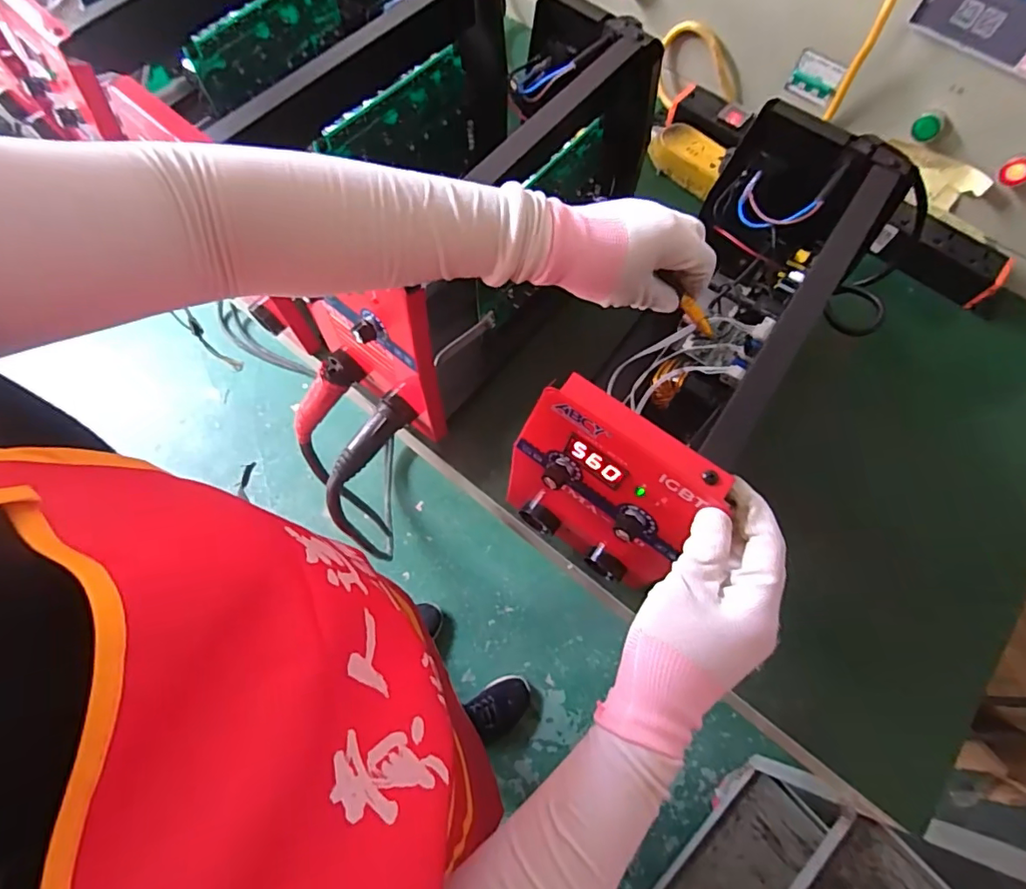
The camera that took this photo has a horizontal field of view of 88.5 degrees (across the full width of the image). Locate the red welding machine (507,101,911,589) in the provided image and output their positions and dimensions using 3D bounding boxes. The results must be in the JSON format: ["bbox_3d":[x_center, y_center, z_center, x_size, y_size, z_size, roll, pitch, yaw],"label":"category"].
[{"bbox_3d":[0.153,-0.084,0.444,0.123,0.205,0.369,34,73,11],"label":"red welding machine"}]

